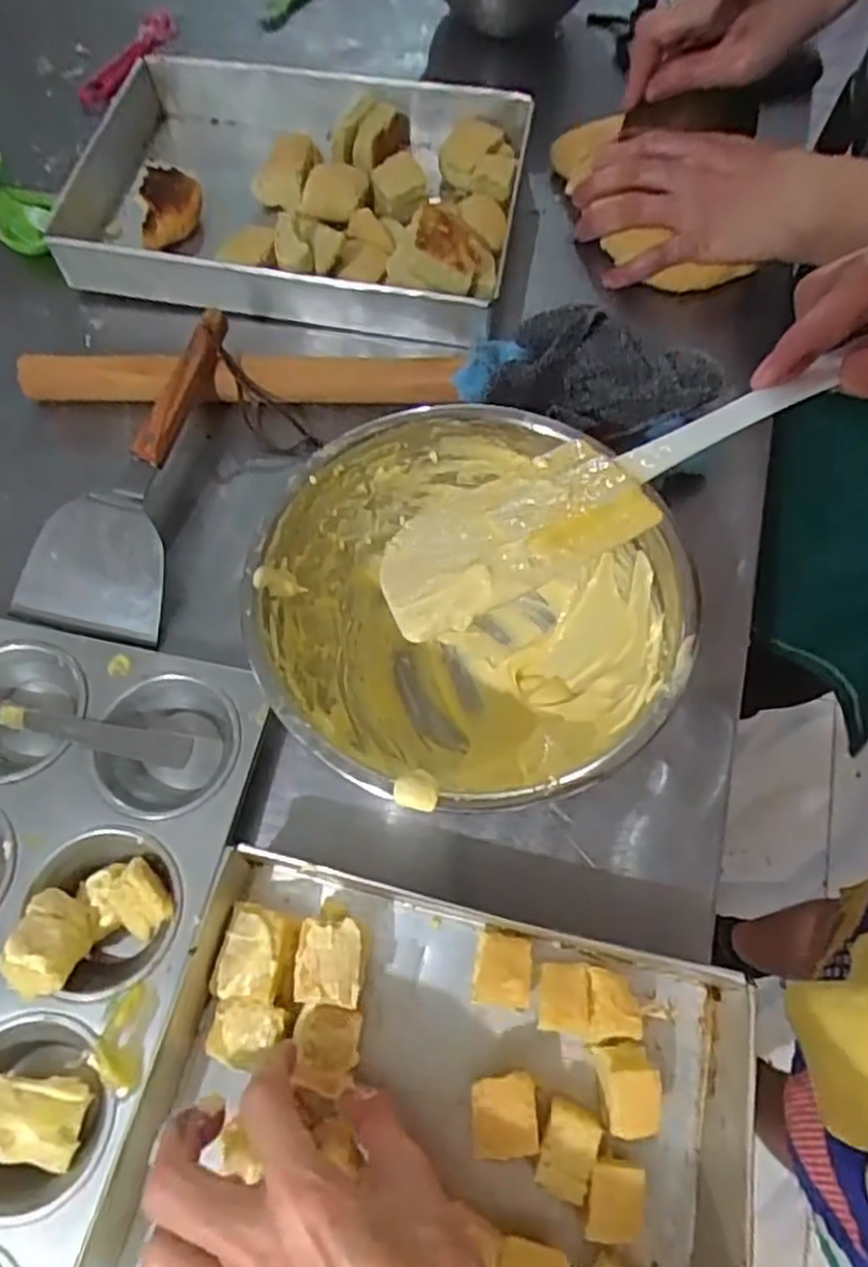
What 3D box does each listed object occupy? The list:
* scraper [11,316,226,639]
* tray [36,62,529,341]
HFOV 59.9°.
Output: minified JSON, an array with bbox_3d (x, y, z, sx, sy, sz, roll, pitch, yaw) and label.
[{"bbox_3d":[-0.175,-0.102,0.452,0.084,0.042,0.211,13,64,4],"label":"scraper"},{"bbox_3d":[-0.104,-0.324,0.552,0.331,0.070,0.214,10,64,2],"label":"tray"}]

